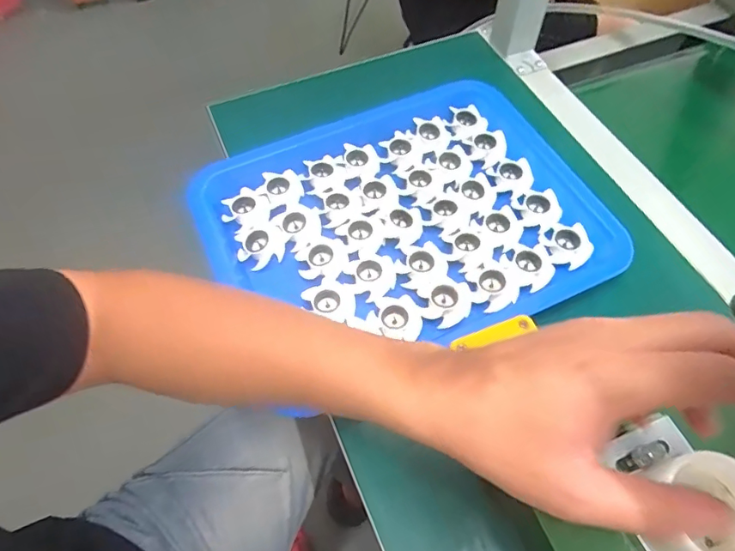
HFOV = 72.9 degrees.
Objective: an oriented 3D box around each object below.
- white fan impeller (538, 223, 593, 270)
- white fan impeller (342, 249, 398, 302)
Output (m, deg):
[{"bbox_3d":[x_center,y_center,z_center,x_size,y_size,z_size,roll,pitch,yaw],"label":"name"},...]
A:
[{"bbox_3d":[0.176,-0.028,0.440,0.040,0.012,0.042,-15,59,-8],"label":"white fan impeller"},{"bbox_3d":[0.003,-0.001,0.427,0.044,0.008,0.043,0,58,1],"label":"white fan impeller"}]

